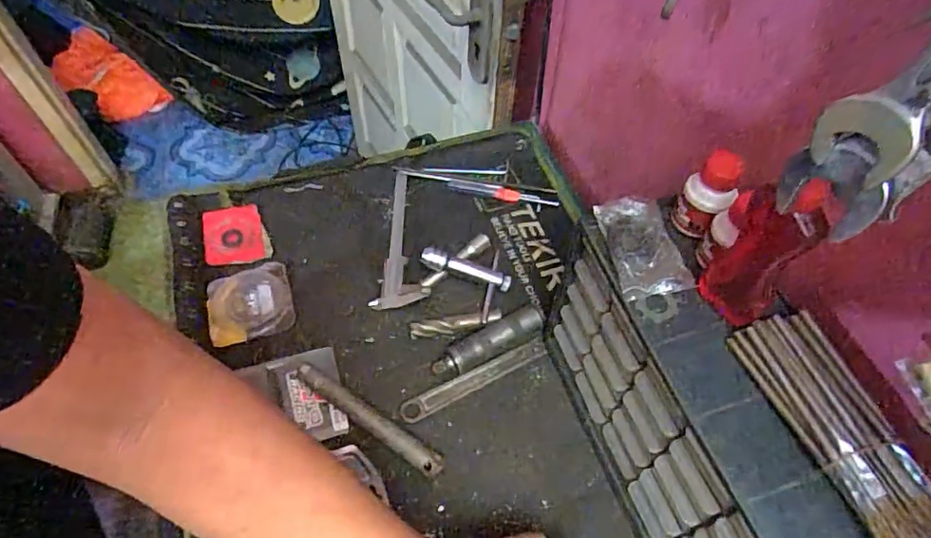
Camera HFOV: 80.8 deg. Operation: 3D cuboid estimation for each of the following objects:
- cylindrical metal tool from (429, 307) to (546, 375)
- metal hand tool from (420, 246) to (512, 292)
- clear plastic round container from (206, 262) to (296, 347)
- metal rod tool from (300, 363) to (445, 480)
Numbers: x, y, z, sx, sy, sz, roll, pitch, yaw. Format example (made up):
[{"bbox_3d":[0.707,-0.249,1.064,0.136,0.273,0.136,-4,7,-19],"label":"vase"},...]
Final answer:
[{"bbox_3d":[0.029,0.081,0.602,0.132,0.029,0.028,-22,59,-16],"label":"cylindrical metal tool"},{"bbox_3d":[0.000,0.001,0.650,0.109,0.016,0.023,19,95,-4],"label":"metal hand tool"},{"bbox_3d":[-0.251,0.041,0.637,0.093,0.016,0.086,-13,57,-11],"label":"clear plastic round container"},{"bbox_3d":[-0.098,0.152,0.562,0.178,0.018,0.023,30,60,17],"label":"metal rod tool"}]

